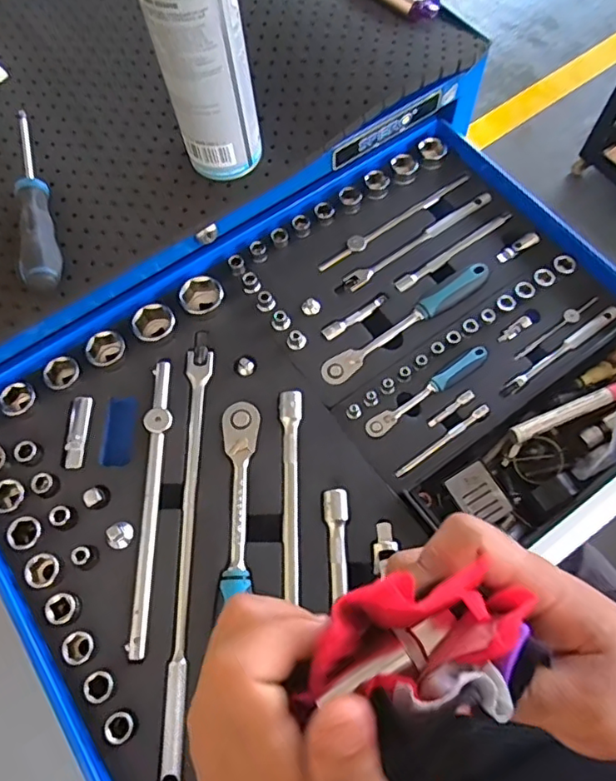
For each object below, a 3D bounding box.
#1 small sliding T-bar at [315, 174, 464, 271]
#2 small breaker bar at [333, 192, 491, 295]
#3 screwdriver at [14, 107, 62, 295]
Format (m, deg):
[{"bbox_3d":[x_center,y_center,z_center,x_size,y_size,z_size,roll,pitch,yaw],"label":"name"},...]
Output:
[{"bbox_3d":[0.090,-0.175,0.585,0.193,0.014,0.018,-37,70,-13],"label":"small sliding T-bar"},{"bbox_3d":[0.109,-0.150,0.571,0.194,0.010,0.017,-35,70,-12],"label":"small breaker bar"},{"bbox_3d":[-0.236,-0.173,0.485,0.030,0.026,0.206,-15,67,-5],"label":"screwdriver"}]

